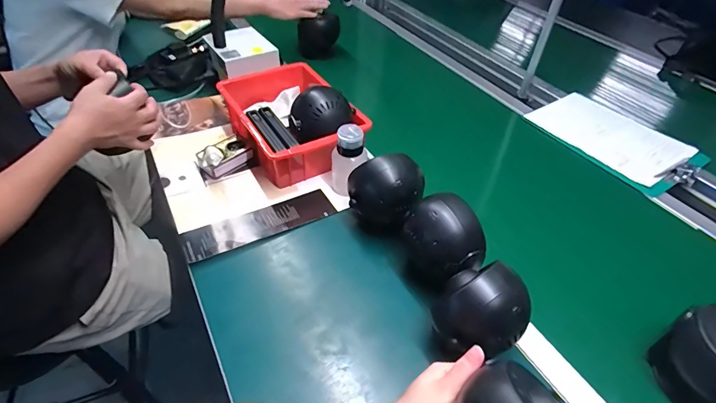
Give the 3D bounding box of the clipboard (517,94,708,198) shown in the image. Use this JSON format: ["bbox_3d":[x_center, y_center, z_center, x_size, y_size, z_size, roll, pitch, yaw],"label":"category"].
[{"bbox_3d":[0.546,-0.136,0.844,0.217,0.020,0.321,-35,59,-27],"label":"clipboard"}]

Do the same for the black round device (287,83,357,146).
[{"bbox_3d":[-0.066,-0.159,0.737,0.107,0.083,0.107,14,44,12],"label":"black round device"}]

